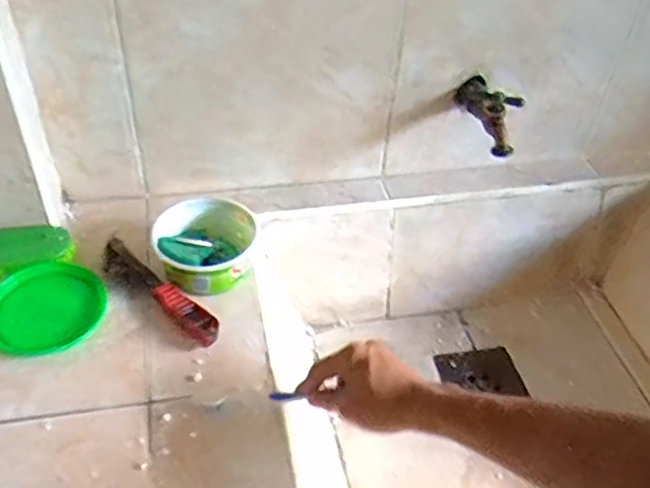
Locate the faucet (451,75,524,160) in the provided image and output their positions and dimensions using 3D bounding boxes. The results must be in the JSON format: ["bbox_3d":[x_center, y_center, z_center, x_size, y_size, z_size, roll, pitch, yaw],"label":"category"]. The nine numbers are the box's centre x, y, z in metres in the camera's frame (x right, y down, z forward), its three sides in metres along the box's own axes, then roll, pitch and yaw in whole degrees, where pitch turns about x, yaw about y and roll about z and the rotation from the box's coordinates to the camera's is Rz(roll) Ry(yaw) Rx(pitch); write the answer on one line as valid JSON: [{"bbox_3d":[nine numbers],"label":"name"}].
[{"bbox_3d":[0.186,-0.152,0.737,0.045,0.056,0.111,-5,45,-11],"label":"faucet"}]

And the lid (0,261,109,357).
[{"bbox_3d":[-0.277,0.063,0.645,0.111,0.019,0.096,-28,54,-31],"label":"lid"}]

